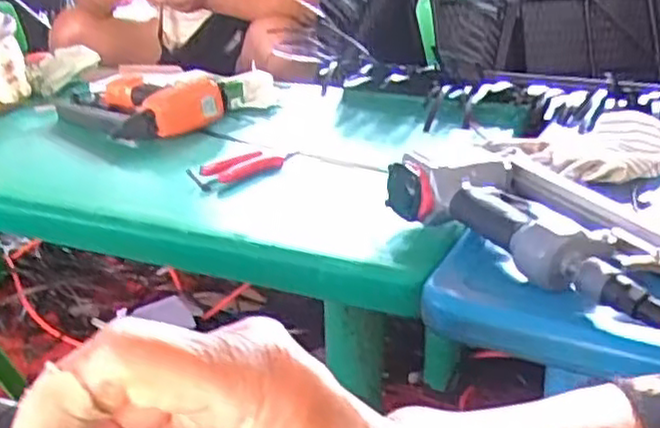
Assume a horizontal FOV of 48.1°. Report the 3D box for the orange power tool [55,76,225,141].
[{"bbox_3d":[-0.278,-0.161,1.067,0.171,0.061,0.219,-21,31,-39],"label":"orange power tool"}]

